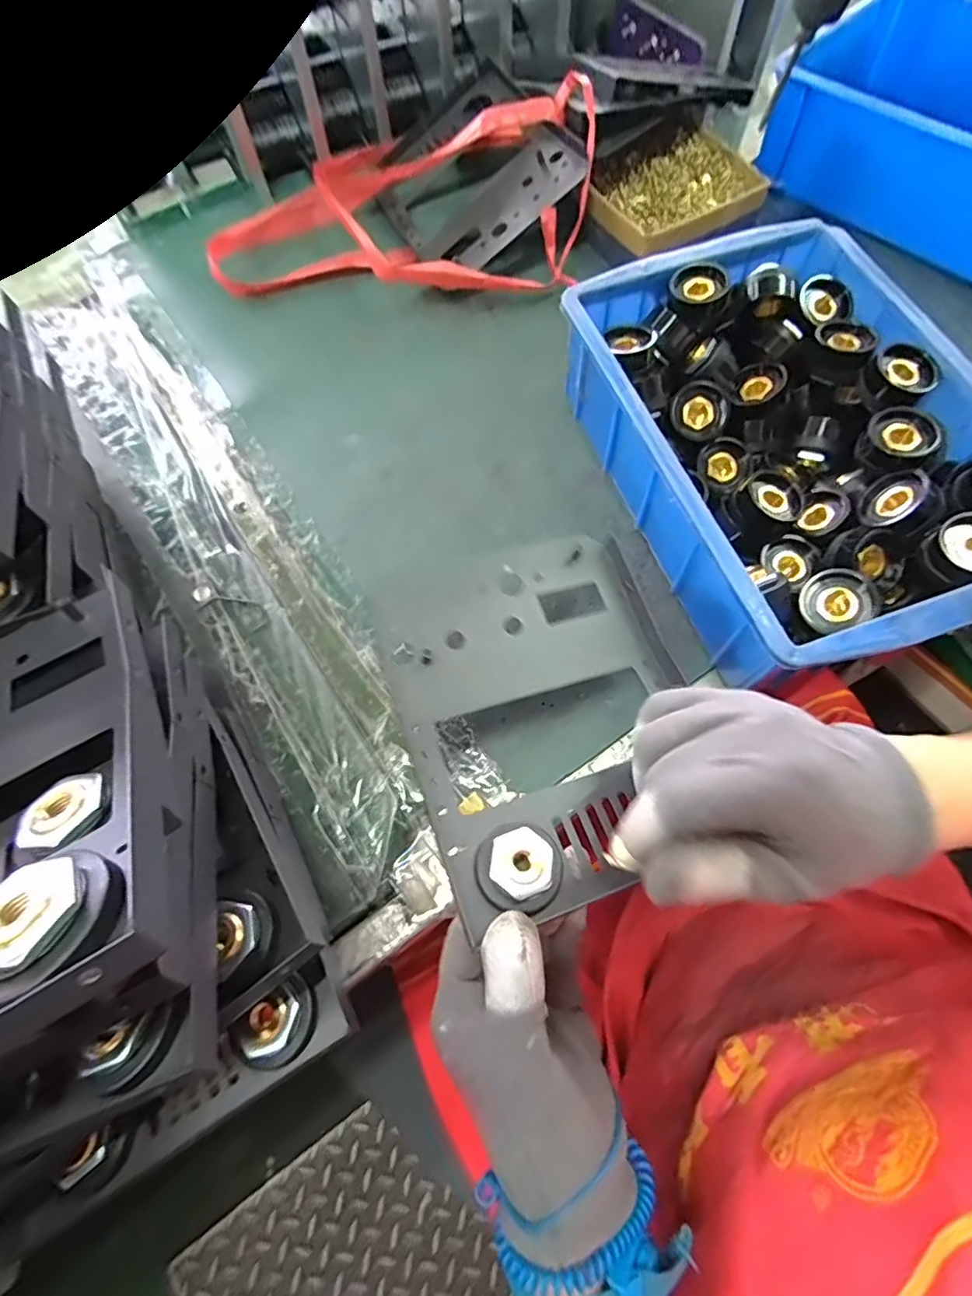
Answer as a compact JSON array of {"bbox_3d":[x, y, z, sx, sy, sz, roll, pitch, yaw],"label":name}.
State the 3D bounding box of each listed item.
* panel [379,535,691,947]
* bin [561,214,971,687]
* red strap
[{"bbox_3d":[0.035,0.024,0.299,0.157,0.023,0.172,-15,67,-16],"label":"panel"},{"bbox_3d":[0.191,-0.130,0.365,0.200,0.076,0.288,-19,68,-6],"label":"bin"},{"bbox_3d":[-0.075,-0.395,0.490,0.327,0.084,0.177,6,67,4],"label":"red strap"}]

